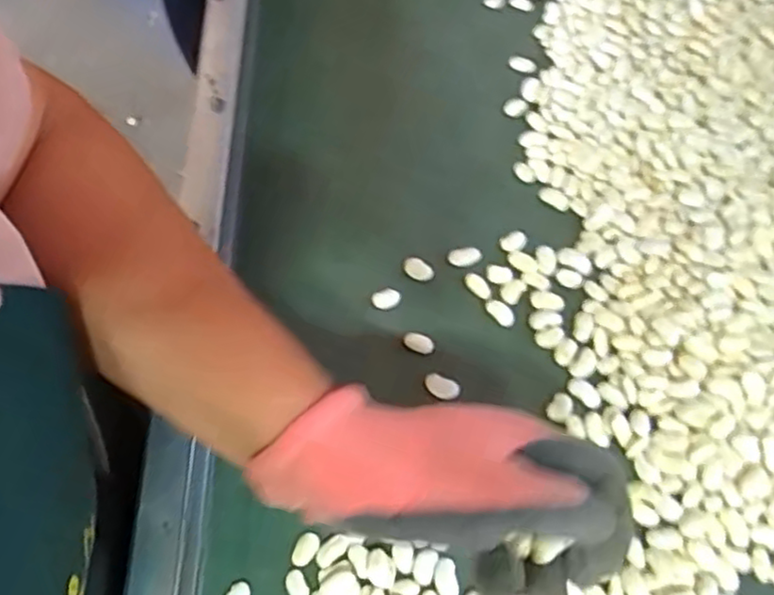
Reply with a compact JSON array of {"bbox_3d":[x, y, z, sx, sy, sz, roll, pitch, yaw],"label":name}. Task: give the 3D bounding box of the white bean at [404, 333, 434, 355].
[{"bbox_3d":[0.021,0.031,0.452,0.020,0.007,0.011,18,68,5],"label":"white bean"}]

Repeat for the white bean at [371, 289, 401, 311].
[{"bbox_3d":[0.000,0.001,0.462,0.020,0.004,0.012,-13,69,-8],"label":"white bean"}]

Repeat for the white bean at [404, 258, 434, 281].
[{"bbox_3d":[0.022,-0.020,0.469,0.021,0.004,0.013,26,69,8],"label":"white bean"}]

